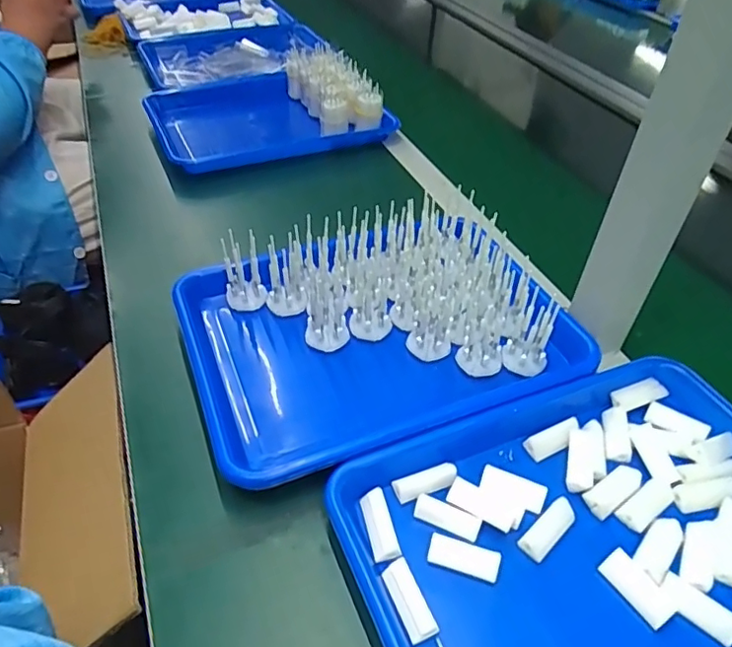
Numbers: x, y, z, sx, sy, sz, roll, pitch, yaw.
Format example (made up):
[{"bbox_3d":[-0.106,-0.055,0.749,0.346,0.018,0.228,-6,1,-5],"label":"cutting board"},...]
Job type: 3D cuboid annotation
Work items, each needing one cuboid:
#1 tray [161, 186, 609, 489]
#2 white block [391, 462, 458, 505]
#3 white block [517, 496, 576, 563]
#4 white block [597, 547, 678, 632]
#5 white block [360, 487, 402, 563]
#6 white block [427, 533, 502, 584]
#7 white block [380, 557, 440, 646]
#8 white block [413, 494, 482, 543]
[{"bbox_3d":[0.006,-0.012,0.495,0.318,0.074,0.249,-14,47,-18],"label":"tray"},{"bbox_3d":[0.044,0.117,0.409,0.047,0.010,0.018,-13,46,-17],"label":"white block"},{"bbox_3d":[0.127,0.142,0.387,0.052,0.007,0.017,-31,54,-31],"label":"white block"},{"bbox_3d":[0.174,0.168,0.356,0.023,0.008,0.045,-23,50,-25],"label":"white block"},{"bbox_3d":[0.009,0.139,0.382,0.018,0.015,0.047,-9,45,-12],"label":"white block"},{"bbox_3d":[0.065,0.154,0.368,0.046,0.008,0.020,14,45,11],"label":"white block"},{"bbox_3d":[0.027,0.173,0.348,0.018,0.013,0.046,-16,47,-19],"label":"white block"},{"bbox_3d":[0.056,0.135,0.388,0.046,0.006,0.018,20,48,21],"label":"white block"}]

